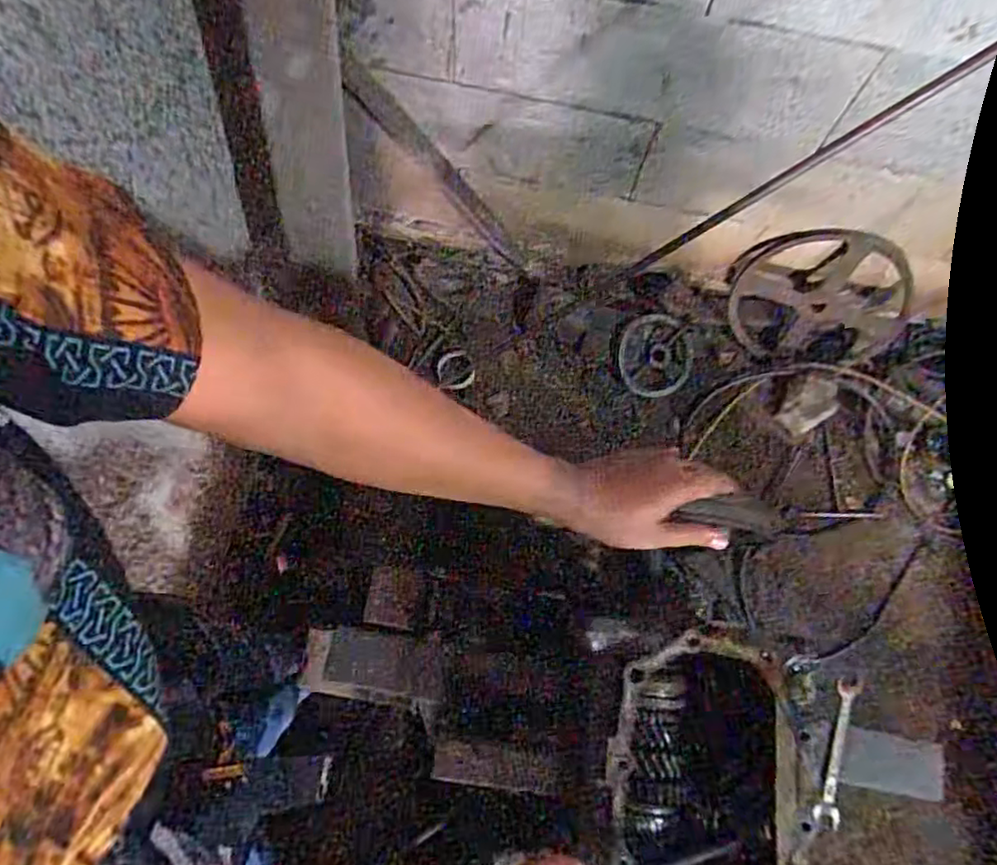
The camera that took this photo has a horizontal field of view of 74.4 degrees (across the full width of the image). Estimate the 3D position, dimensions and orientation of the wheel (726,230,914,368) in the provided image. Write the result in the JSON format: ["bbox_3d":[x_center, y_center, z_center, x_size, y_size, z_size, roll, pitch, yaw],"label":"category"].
[{"bbox_3d":[0.651,-0.278,1.319,0.363,0.312,0.041,14,59,5],"label":"wheel"}]

